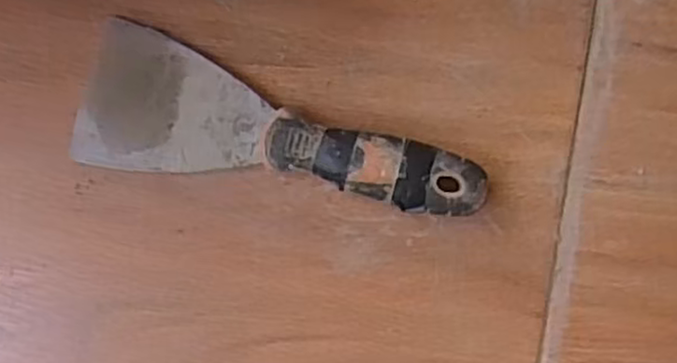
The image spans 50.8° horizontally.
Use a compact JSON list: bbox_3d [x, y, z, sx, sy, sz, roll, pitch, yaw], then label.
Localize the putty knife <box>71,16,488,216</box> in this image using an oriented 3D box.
[{"bbox_3d":[-0.028,-0.028,0.348,0.197,0.025,0.069,10,88,-2],"label":"putty knife"}]

